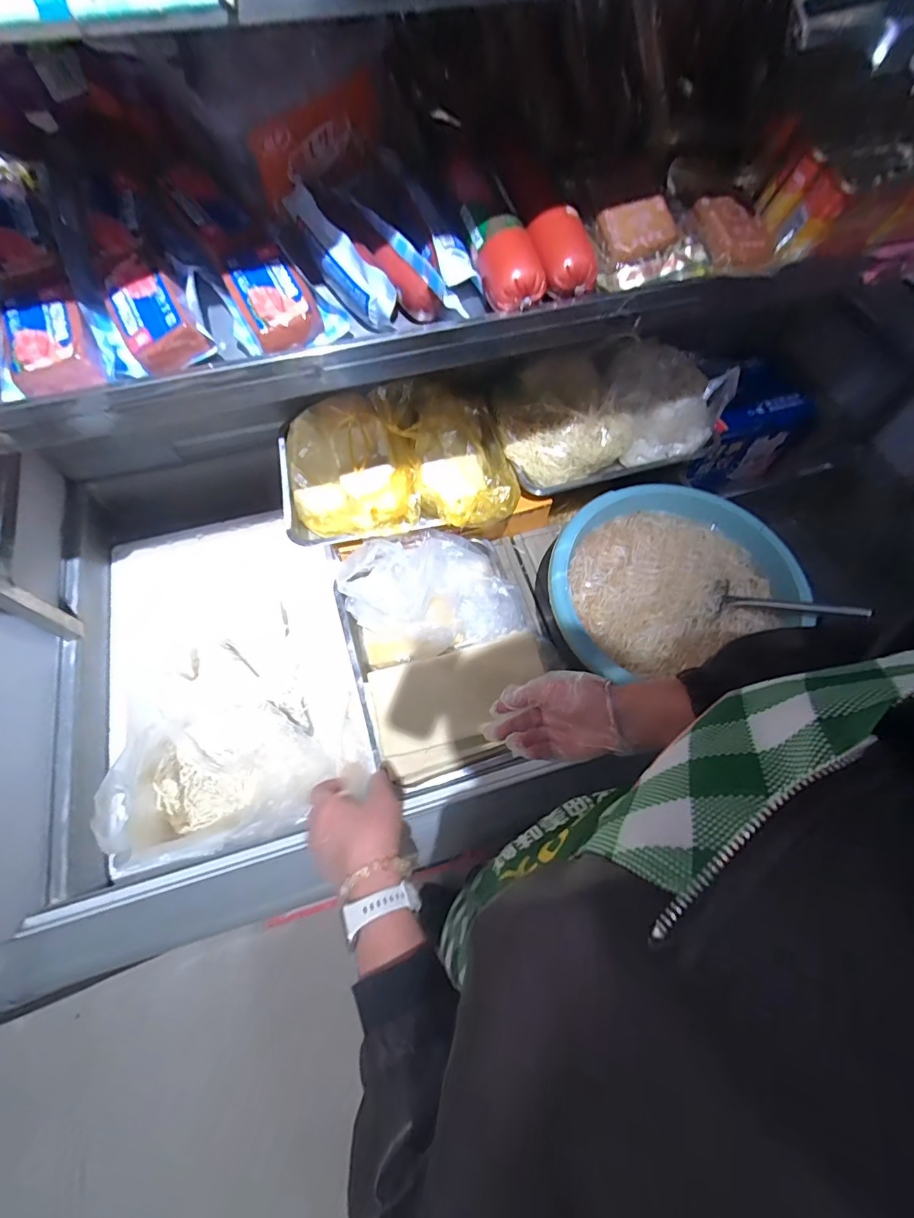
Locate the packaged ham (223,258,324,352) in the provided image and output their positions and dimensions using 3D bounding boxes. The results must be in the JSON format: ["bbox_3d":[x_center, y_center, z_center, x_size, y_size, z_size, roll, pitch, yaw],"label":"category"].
[{"bbox_3d":[-0.175,-0.297,0.464,0.071,0.036,0.091,-27,71,-12],"label":"packaged ham"}]

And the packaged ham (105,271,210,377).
[{"bbox_3d":[-0.274,-0.261,0.438,0.067,0.041,0.084,-29,71,-12],"label":"packaged ham"}]

